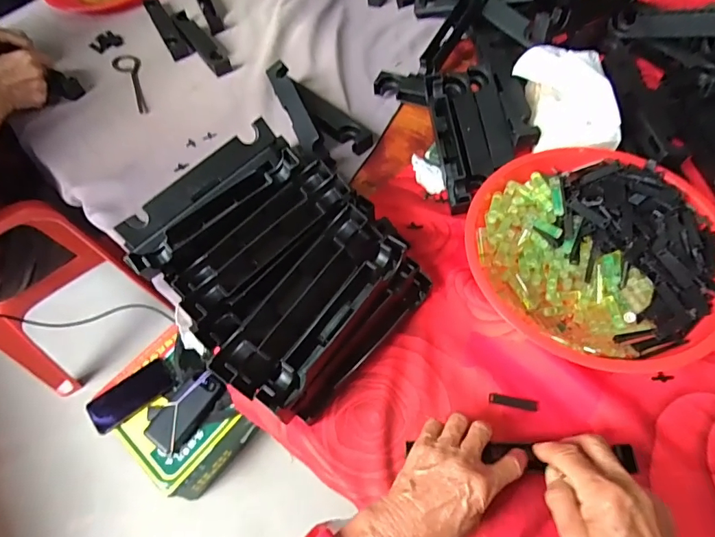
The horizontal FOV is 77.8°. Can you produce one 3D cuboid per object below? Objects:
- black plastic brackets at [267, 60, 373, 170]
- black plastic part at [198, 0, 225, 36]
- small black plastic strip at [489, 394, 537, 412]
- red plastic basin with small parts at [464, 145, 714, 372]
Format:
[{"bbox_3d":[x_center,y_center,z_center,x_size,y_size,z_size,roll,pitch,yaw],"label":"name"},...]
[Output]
[{"bbox_3d":[-0.075,-0.212,0.625,0.089,0.044,0.193,-41,65,-17],"label":"black plastic brackets"},{"bbox_3d":[-0.292,-0.511,0.835,0.025,0.015,0.205,-22,61,-8],"label":"black plastic part"},{"bbox_3d":[0.153,0.131,0.436,0.045,0.004,0.009,8,61,9],"label":"small black plastic strip"},{"bbox_3d":[0.238,-0.015,0.458,0.243,0.073,0.217,18,63,14],"label":"red plastic basin with small parts"}]

